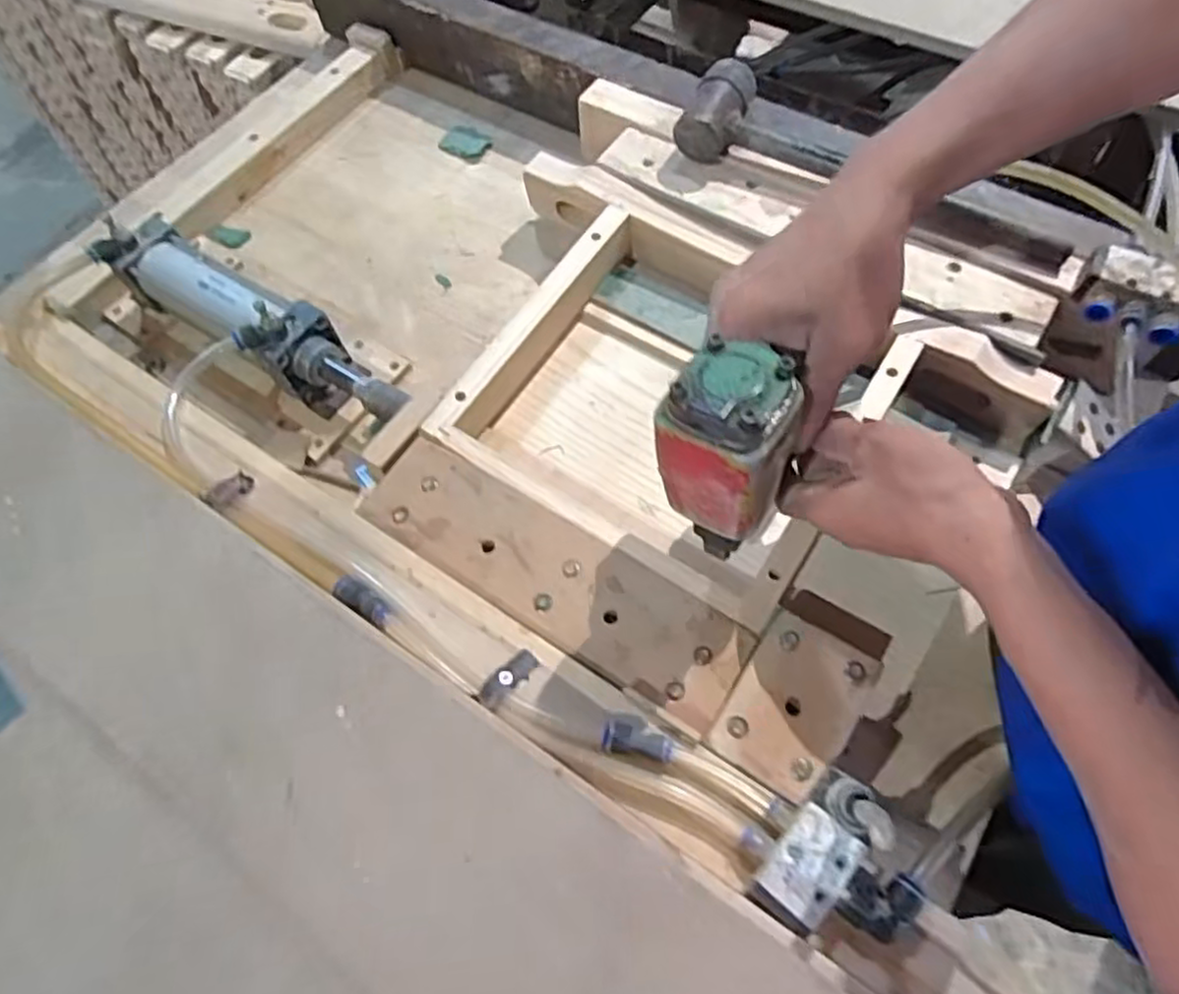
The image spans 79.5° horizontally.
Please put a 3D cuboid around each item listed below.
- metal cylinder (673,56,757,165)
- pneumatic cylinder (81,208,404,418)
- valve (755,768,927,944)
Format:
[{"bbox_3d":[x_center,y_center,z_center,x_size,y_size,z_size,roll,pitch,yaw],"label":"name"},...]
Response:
[{"bbox_3d":[0.112,-0.341,0.627,0.049,0.054,0.073,25,68,15],"label":"metal cylinder"},{"bbox_3d":[-0.281,-0.143,0.615,0.310,0.091,0.067,30,69,16],"label":"pneumatic cylinder"},{"bbox_3d":[0.135,0.190,0.364,0.068,0.031,0.072,36,71,19],"label":"valve"}]

